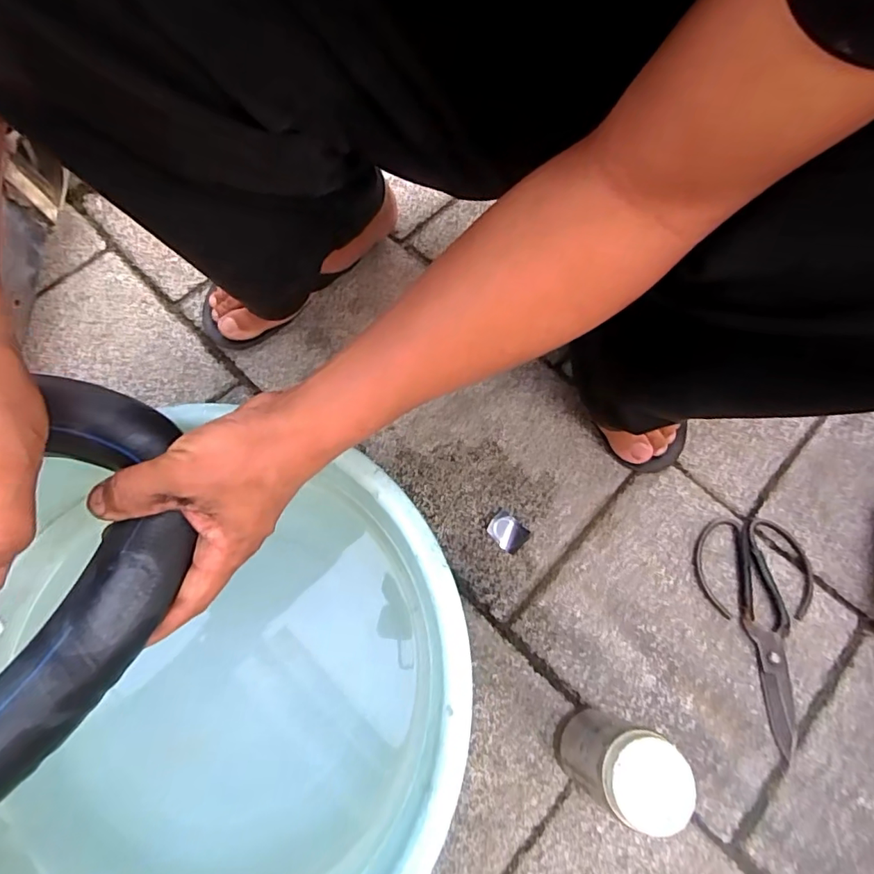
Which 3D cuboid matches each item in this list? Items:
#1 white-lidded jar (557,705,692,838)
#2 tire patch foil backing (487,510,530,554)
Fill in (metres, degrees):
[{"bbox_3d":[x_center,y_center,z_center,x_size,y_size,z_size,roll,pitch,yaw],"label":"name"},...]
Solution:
[{"bbox_3d":[0.133,0.241,0.384,0.060,0.127,0.057,0,71,-1],"label":"white-lidded jar"},{"bbox_3d":[0.069,0.093,0.504,0.036,0.010,0.030,41,75,12],"label":"tire patch foil backing"}]

